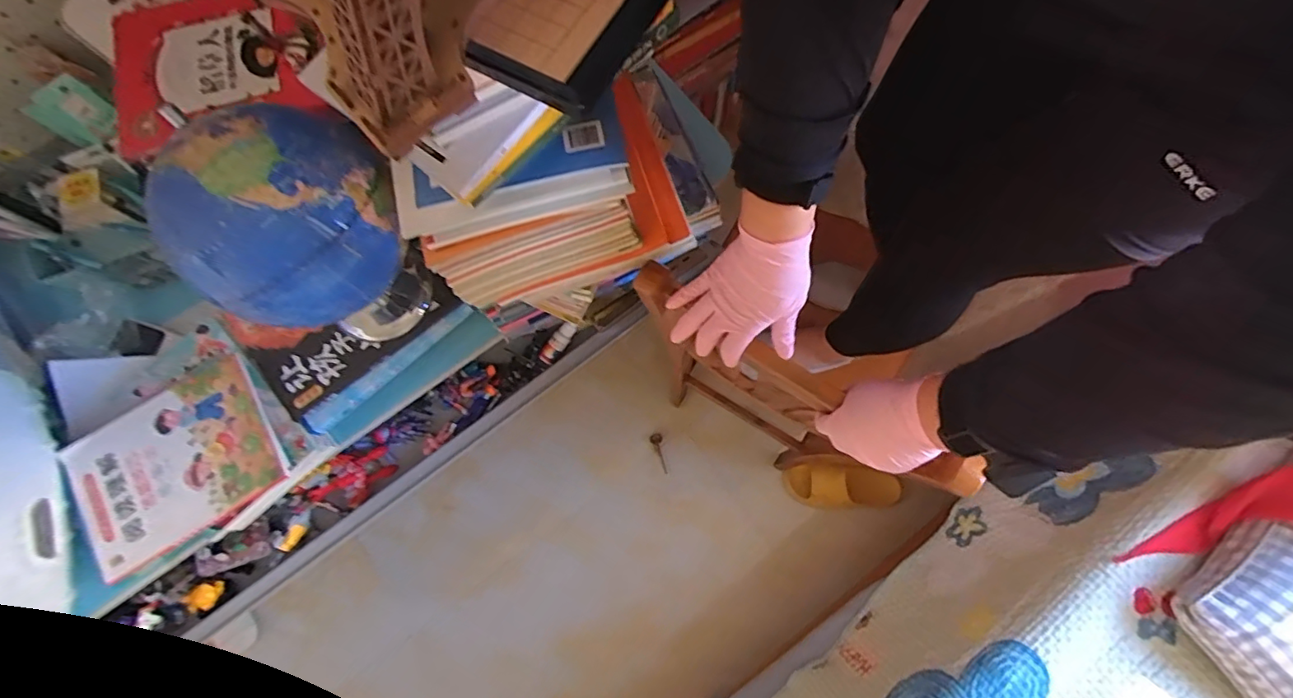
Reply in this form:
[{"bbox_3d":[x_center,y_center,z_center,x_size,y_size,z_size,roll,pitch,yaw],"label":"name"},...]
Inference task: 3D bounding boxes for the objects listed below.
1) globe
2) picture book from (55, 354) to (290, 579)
[{"bbox_3d":[-0.308,-0.112,0.488,0.168,0.166,0.174,-2,76,2],"label":"globe"},{"bbox_3d":[-0.504,0.124,0.583,0.203,0.017,0.157,-32,78,-7],"label":"picture book"}]

